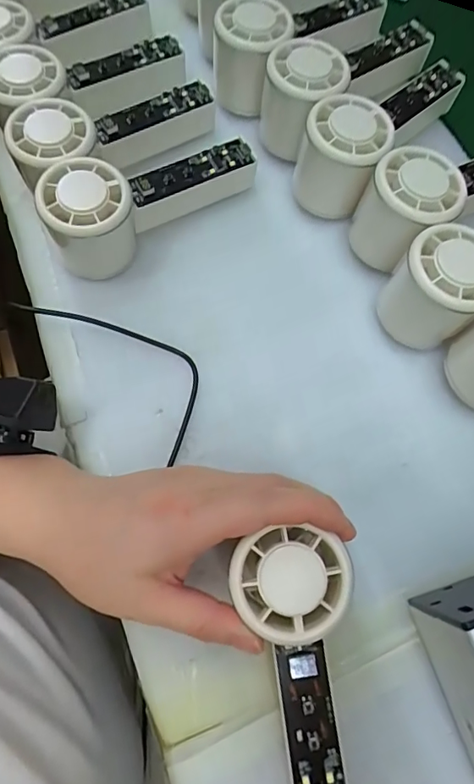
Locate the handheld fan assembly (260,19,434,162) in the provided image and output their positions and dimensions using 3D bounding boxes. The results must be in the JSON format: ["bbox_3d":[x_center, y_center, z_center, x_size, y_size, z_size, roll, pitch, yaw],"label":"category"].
[{"bbox_3d":[0.086,-0.222,0.362,0.146,0.066,0.055,-26,71,-21],"label":"handheld fan assembly"}]

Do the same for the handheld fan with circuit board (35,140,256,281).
[{"bbox_3d":[-0.059,-0.136,0.327,0.147,0.068,0.059,-40,74,-11],"label":"handheld fan with circuit board"}]

